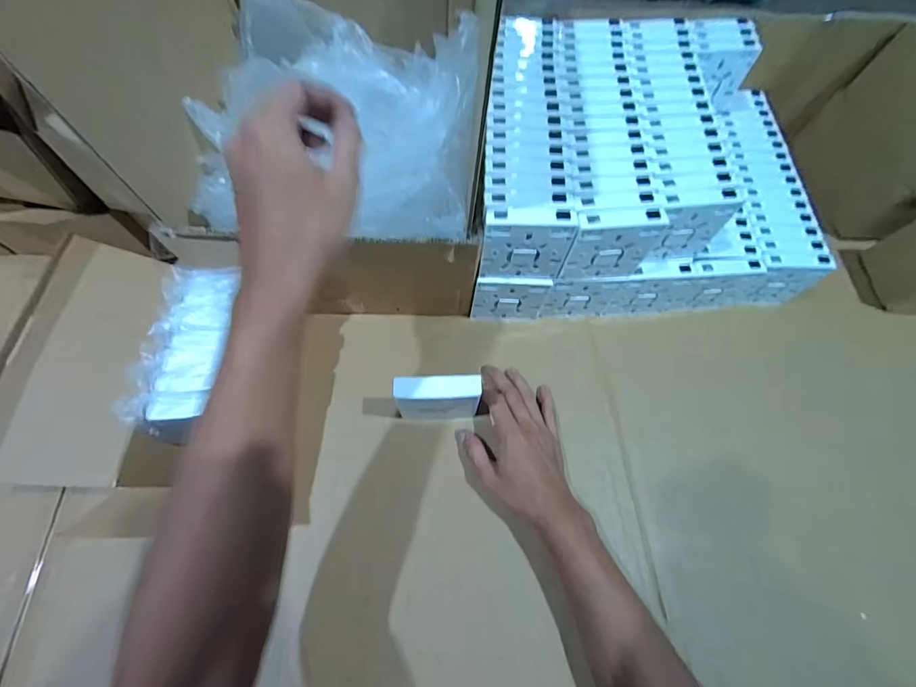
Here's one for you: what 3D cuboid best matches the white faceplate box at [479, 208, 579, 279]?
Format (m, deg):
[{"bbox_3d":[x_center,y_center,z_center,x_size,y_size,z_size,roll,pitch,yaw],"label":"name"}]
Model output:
[{"bbox_3d":[0.067,-0.098,0.396,0.086,0.084,0.018,-1,63,-4],"label":"white faceplate box"}]

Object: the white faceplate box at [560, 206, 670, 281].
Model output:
[{"bbox_3d":[0.154,-0.100,0.403,0.086,0.085,0.019,-4,63,-6],"label":"white faceplate box"}]

